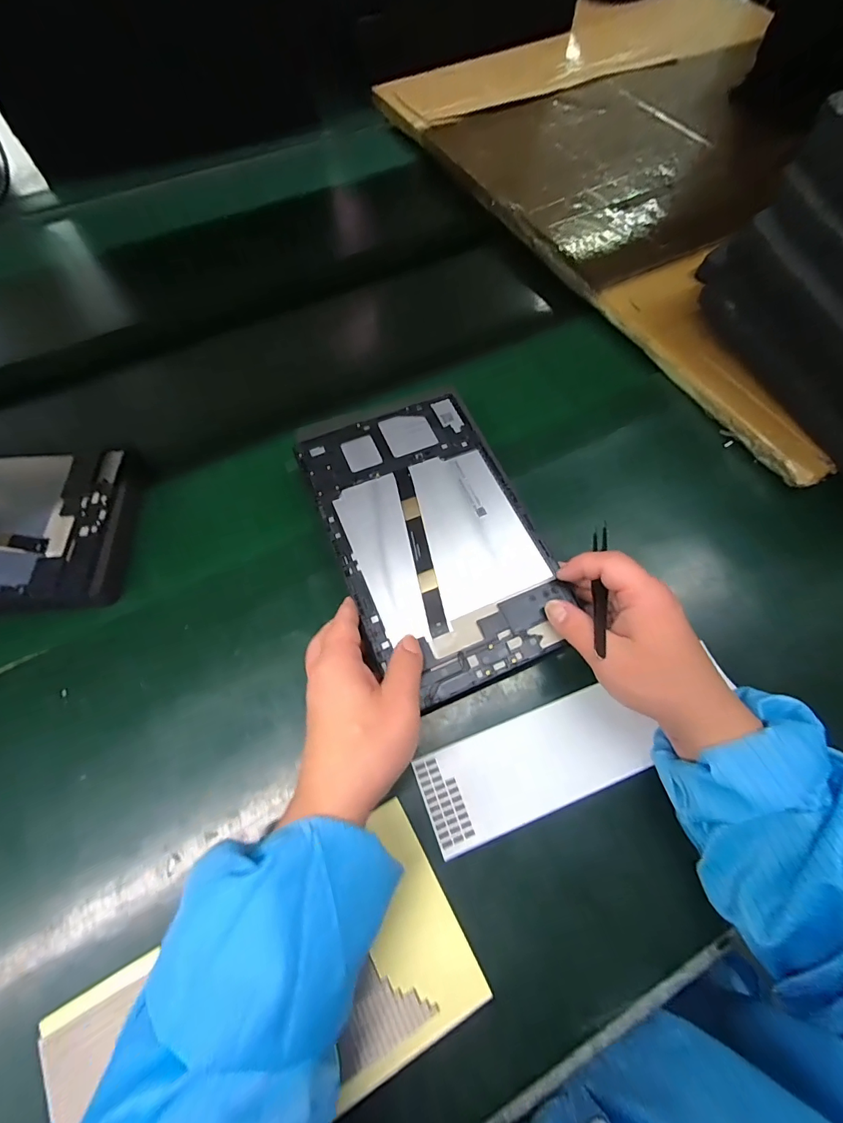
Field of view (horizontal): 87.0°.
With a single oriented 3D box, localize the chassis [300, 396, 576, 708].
[{"bbox_3d":[0.008,-0.024,0.348,0.148,0.007,0.235,-21,68,-10],"label":"chassis"}]

